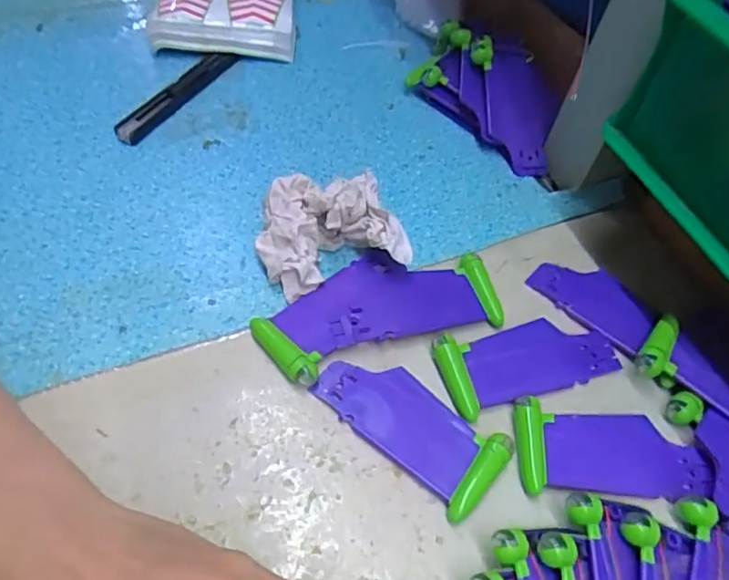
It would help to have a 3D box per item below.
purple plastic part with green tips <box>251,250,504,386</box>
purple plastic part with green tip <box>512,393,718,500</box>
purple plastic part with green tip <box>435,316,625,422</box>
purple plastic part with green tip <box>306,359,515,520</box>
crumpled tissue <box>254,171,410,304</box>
[{"bbox_3d":[0.007,0.007,0.292,0.122,0.009,0.057,-16,57,-15],"label":"purple plastic part with green tips"},{"bbox_3d":[0.113,0.073,0.259,0.086,0.008,0.040,3,54,-2],"label":"purple plastic part with green tip"},{"bbox_3d":[0.081,0.033,0.283,0.088,0.011,0.040,-15,57,-15],"label":"purple plastic part with green tip"},{"bbox_3d":[0.020,0.059,0.259,0.088,0.008,0.039,36,59,20],"label":"purple plastic part with green tip"},{"bbox_3d":[-0.020,-0.031,0.298,0.071,0.036,0.063,-13,56,-14],"label":"crumpled tissue"}]

